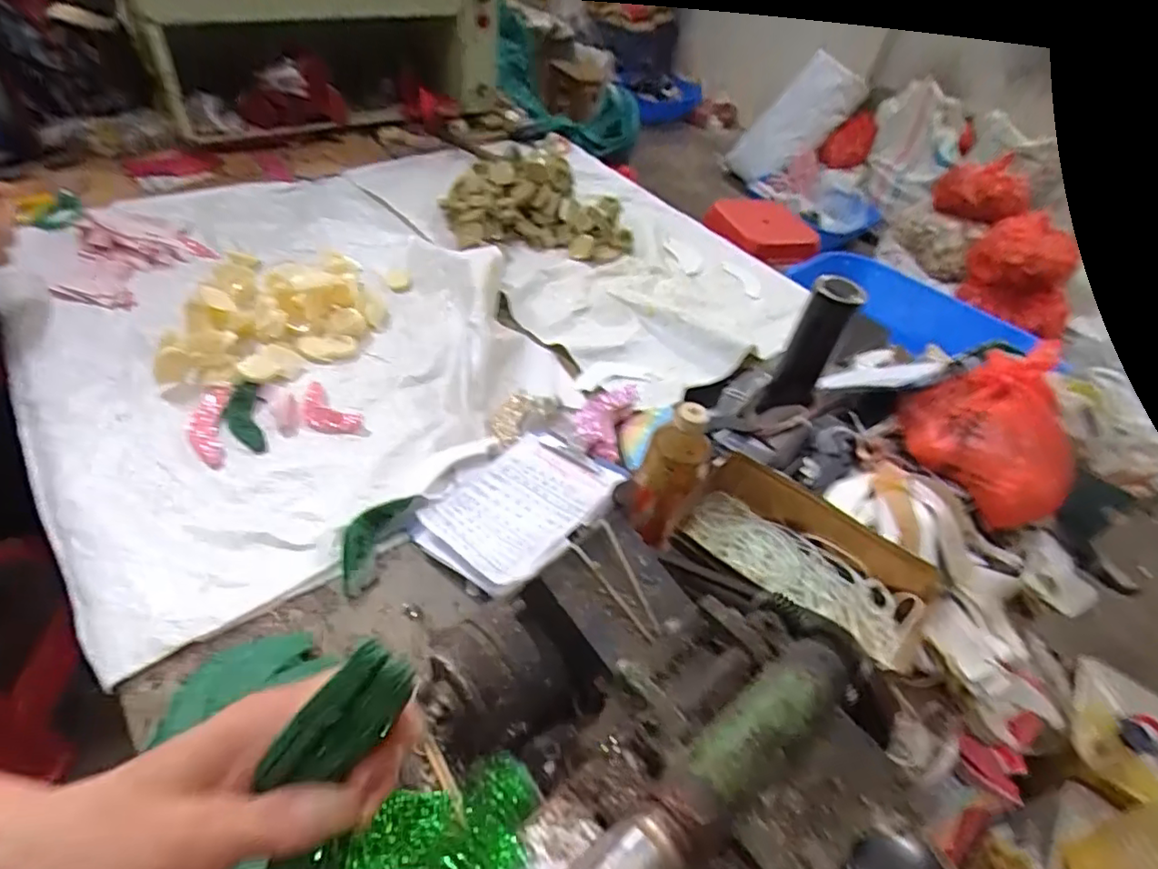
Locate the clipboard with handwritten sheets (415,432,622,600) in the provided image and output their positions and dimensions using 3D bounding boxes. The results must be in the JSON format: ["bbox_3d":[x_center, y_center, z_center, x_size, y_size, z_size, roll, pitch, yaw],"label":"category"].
[{"bbox_3d":[-0.066,0.074,0.662,0.149,0.020,0.210,30,50,29],"label":"clipboard with handwritten sheets"}]

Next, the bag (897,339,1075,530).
[{"bbox_3d":[0.530,-0.016,0.732,0.193,0.120,0.201,-22,54,-29],"label":"bag"}]

